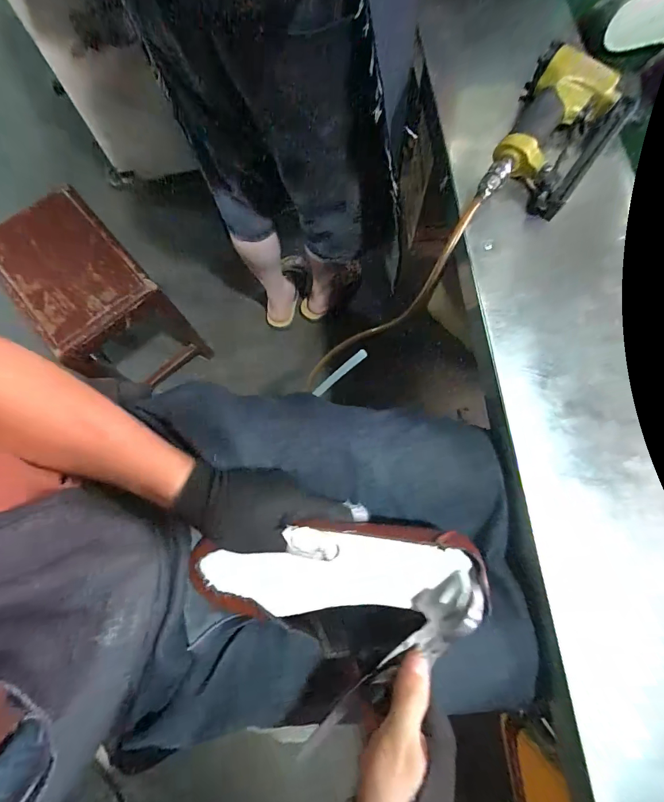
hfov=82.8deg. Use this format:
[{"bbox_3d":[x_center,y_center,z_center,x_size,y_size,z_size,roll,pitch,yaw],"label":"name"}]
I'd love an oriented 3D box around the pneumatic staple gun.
[{"bbox_3d":[0.266,-0.307,0.441,0.128,0.049,0.204,27,76,8],"label":"pneumatic staple gun"}]

